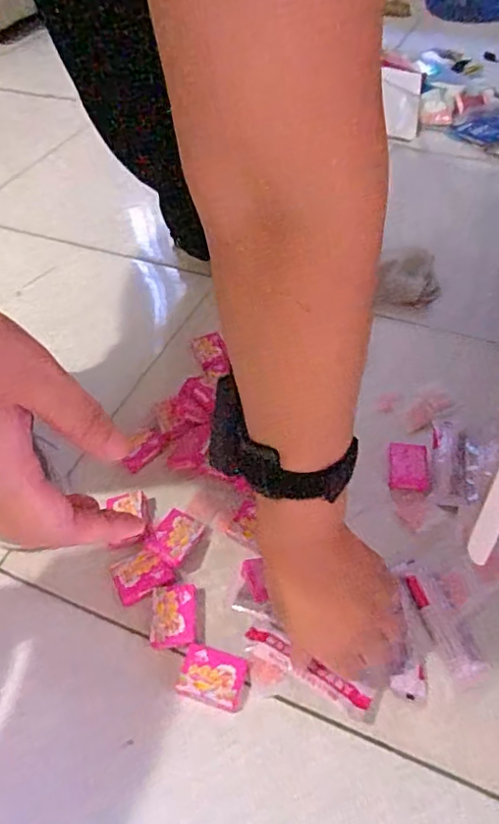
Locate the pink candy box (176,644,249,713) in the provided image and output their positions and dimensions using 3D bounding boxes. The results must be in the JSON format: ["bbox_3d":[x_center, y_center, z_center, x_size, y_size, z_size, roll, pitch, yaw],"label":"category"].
[{"bbox_3d":[-0.029,0.220,0.467,0.054,0.021,0.040,9,49,11],"label":"pink candy box"}]

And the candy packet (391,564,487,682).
[{"bbox_3d":[0.166,0.181,0.504,0.031,0.017,0.109,-16,49,-10],"label":"candy packet"}]

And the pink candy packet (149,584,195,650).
[{"bbox_3d":[-0.067,0.180,0.500,0.038,0.024,0.048,-3,48,1],"label":"pink candy packet"}]

